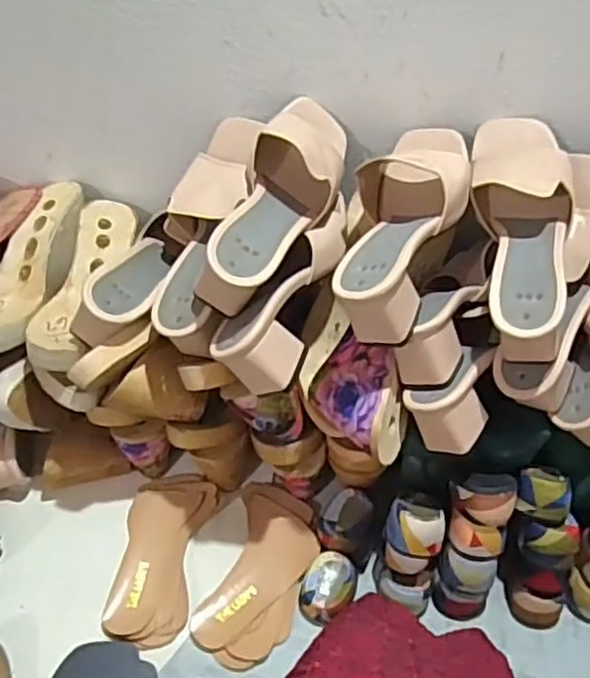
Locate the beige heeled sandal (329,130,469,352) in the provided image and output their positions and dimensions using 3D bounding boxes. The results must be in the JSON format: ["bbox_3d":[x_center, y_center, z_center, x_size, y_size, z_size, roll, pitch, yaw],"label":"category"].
[{"bbox_3d":[0.097,-0.099,0.606,0.095,0.096,0.229,11,47,9],"label":"beige heeled sandal"}]

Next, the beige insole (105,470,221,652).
[{"bbox_3d":[-0.138,0.216,0.704,0.084,0.015,0.176,8,46,6],"label":"beige insole"}]

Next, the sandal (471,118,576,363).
[{"bbox_3d":[0.201,-0.102,0.605,0.086,0.087,0.234,3,66,2],"label":"sandal"}]

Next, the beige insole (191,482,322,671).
[{"bbox_3d":[-0.033,0.235,0.702,0.089,0.007,0.187,13,47,11],"label":"beige insole"}]

